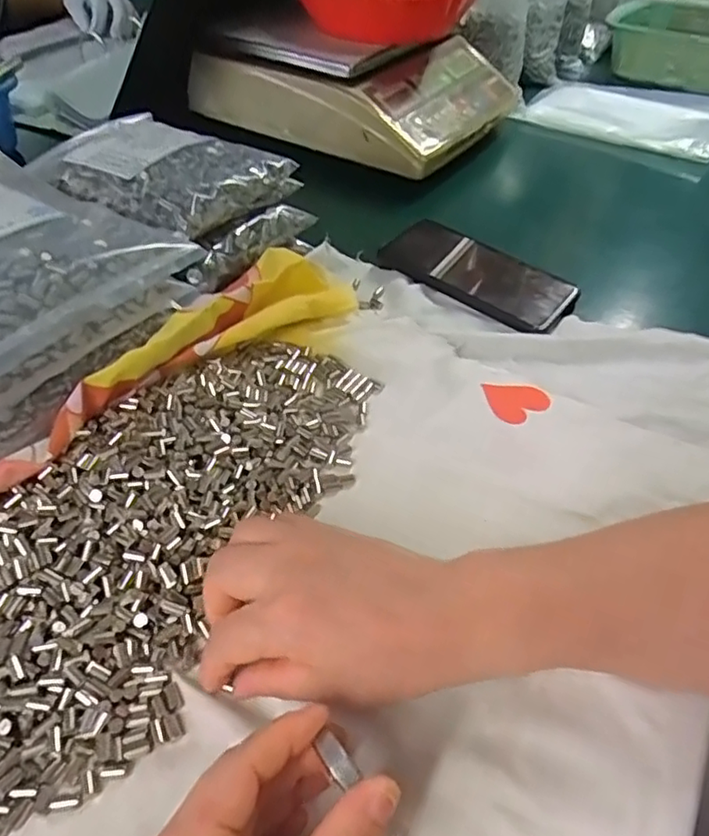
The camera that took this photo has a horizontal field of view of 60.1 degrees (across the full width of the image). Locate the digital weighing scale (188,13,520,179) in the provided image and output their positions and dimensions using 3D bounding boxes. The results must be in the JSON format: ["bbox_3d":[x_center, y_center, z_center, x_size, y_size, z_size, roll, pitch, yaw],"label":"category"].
[{"bbox_3d":[0.003,-0.413,0.755,0.311,0.097,0.311,22,45,23],"label":"digital weighing scale"}]

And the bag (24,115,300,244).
[{"bbox_3d":[-0.153,-0.195,0.482,0.167,0.040,0.142,27,51,21],"label":"bag"}]

